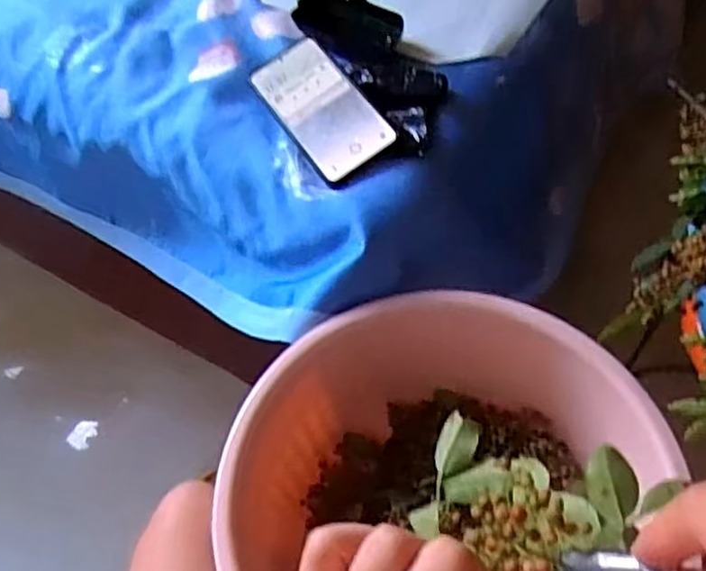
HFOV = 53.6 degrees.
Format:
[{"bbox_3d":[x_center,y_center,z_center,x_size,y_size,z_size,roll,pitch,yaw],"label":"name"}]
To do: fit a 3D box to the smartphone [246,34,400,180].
[{"bbox_3d":[-0.030,-0.162,0.629,0.071,0.005,0.159,-35,62,-2],"label":"smartphone"}]

